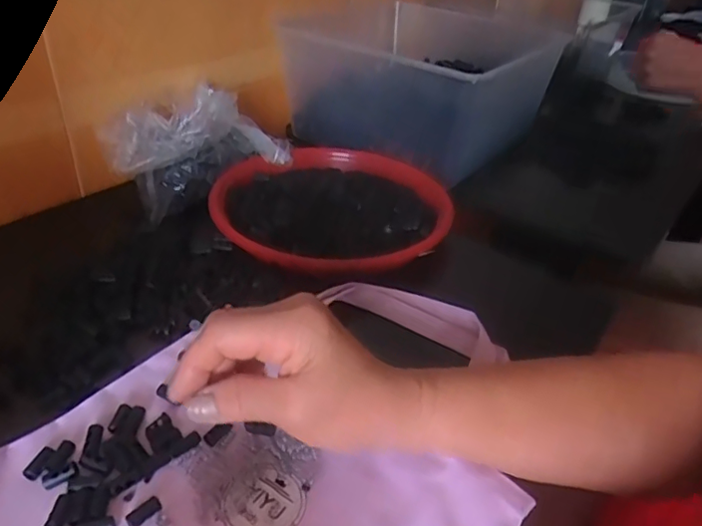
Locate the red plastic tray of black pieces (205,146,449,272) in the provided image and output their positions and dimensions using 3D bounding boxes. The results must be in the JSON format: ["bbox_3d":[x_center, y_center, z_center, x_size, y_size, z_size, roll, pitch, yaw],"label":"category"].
[{"bbox_3d":[-0.015,-0.065,0.563,0.225,0.022,0.214,14,35,12],"label":"red plastic tray of black pieces"}]

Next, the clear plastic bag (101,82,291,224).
[{"bbox_3d":[-0.164,-0.130,0.588,0.114,0.076,0.169,26,40,27],"label":"clear plastic bag"}]

